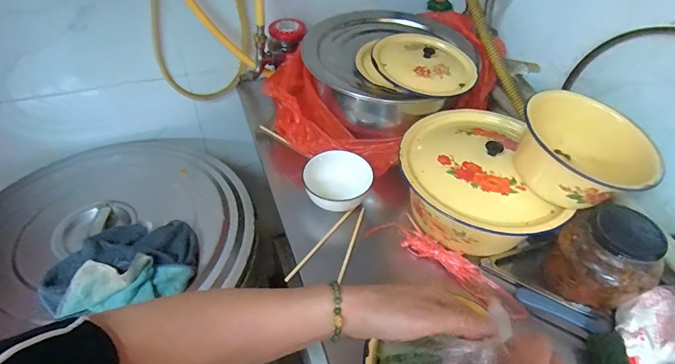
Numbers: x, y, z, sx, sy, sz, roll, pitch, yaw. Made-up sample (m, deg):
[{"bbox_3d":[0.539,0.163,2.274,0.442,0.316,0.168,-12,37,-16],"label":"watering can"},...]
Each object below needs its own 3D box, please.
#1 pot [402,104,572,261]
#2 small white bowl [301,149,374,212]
[{"bbox_3d":[0.200,0.002,0.584,0.213,0.139,0.203,2,46,-2],"label":"pot"},{"bbox_3d":[0.002,-0.004,0.648,0.112,0.064,0.087,3,46,-1],"label":"small white bowl"}]

